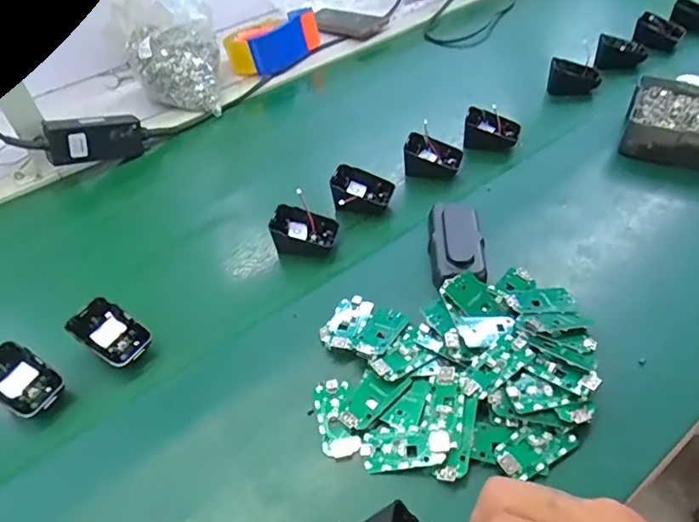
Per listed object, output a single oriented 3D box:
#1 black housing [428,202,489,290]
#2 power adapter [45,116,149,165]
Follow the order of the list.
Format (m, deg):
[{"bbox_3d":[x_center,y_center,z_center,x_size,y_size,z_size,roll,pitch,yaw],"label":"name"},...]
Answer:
[{"bbox_3d":[0.106,-0.018,0.522,0.053,0.032,0.104,-2,46,5],"label":"black housing"},{"bbox_3d":[-0.328,-0.153,0.682,0.116,0.058,0.031,-17,42,-39],"label":"power adapter"}]

